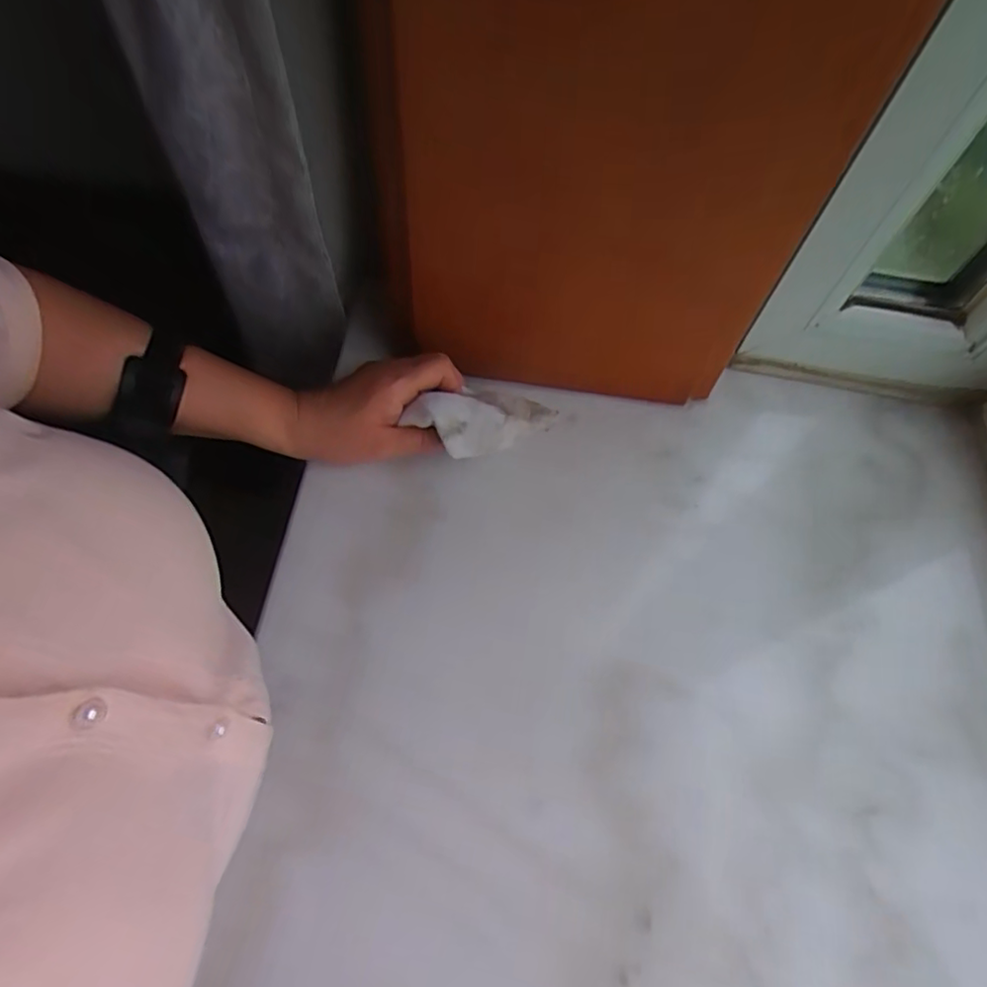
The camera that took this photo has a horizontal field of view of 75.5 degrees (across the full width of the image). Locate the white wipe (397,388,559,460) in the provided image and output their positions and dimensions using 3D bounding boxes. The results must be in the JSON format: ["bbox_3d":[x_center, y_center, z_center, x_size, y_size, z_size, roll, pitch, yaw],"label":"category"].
[{"bbox_3d":[-0.009,-0.052,0.473,0.102,0.026,0.042,-2,62,-10],"label":"white wipe"}]

